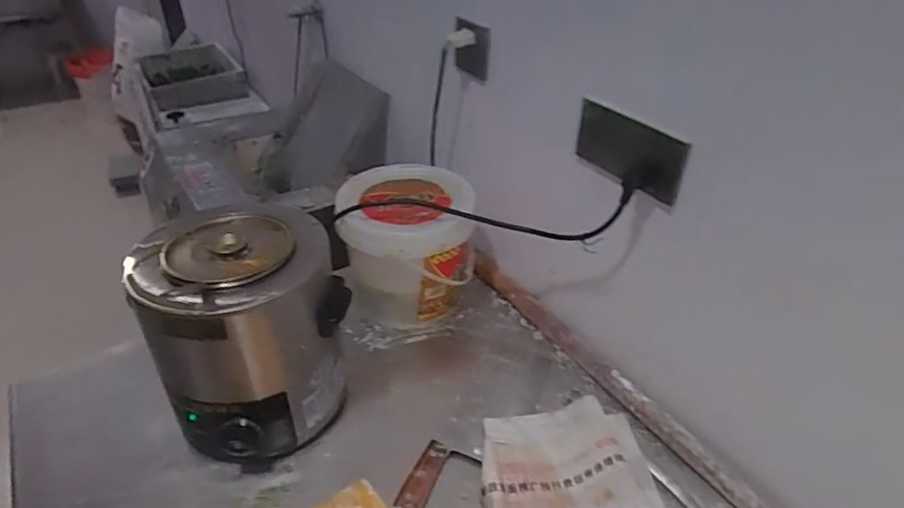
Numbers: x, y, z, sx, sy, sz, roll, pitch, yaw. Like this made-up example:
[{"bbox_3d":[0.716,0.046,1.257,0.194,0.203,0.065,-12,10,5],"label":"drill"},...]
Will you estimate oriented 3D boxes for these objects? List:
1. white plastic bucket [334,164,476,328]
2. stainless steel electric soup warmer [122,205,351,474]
[{"bbox_3d":[-0.076,-0.005,0.987,0.211,0.233,0.224,0,35,-3],"label":"white plastic bucket"},{"bbox_3d":[-0.270,0.112,0.768,0.224,0.282,0.211,-19,40,-27],"label":"stainless steel electric soup warmer"}]

